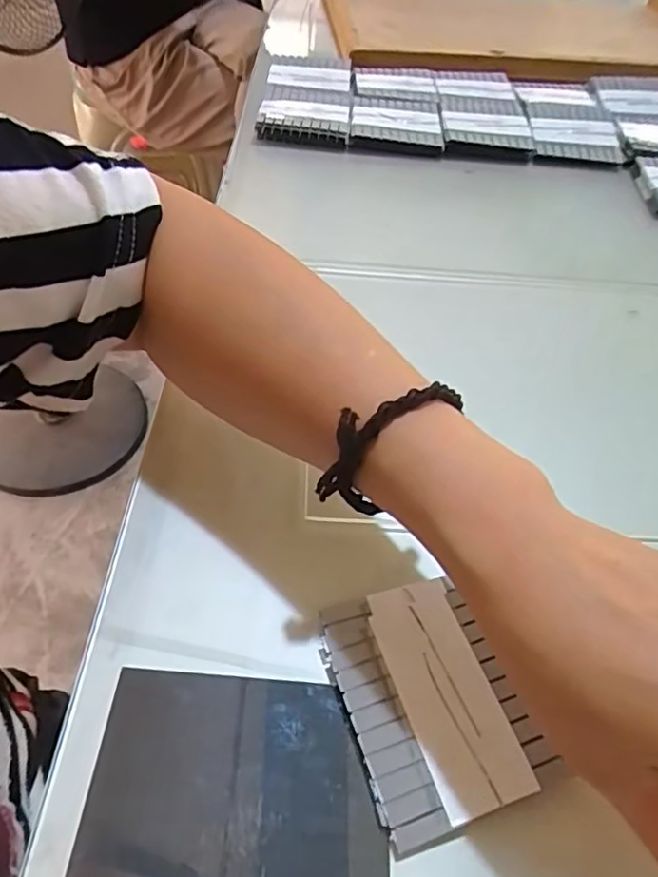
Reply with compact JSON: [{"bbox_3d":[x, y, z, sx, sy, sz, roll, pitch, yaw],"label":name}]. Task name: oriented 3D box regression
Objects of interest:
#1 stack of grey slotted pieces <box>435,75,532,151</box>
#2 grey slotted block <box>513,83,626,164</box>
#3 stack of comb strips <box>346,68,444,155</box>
[{"bbox_3d":[0.148,-0.321,0.598,0.083,0.023,0.166,4,49,-1],"label":"stack of grey slotted pieces"},{"bbox_3d":[0.233,-0.320,0.605,0.089,0.021,0.173,5,49,-1],"label":"grey slotted block"},{"bbox_3d":[0.061,-0.310,0.580,0.083,0.028,0.161,4,49,-1],"label":"stack of comb strips"}]

